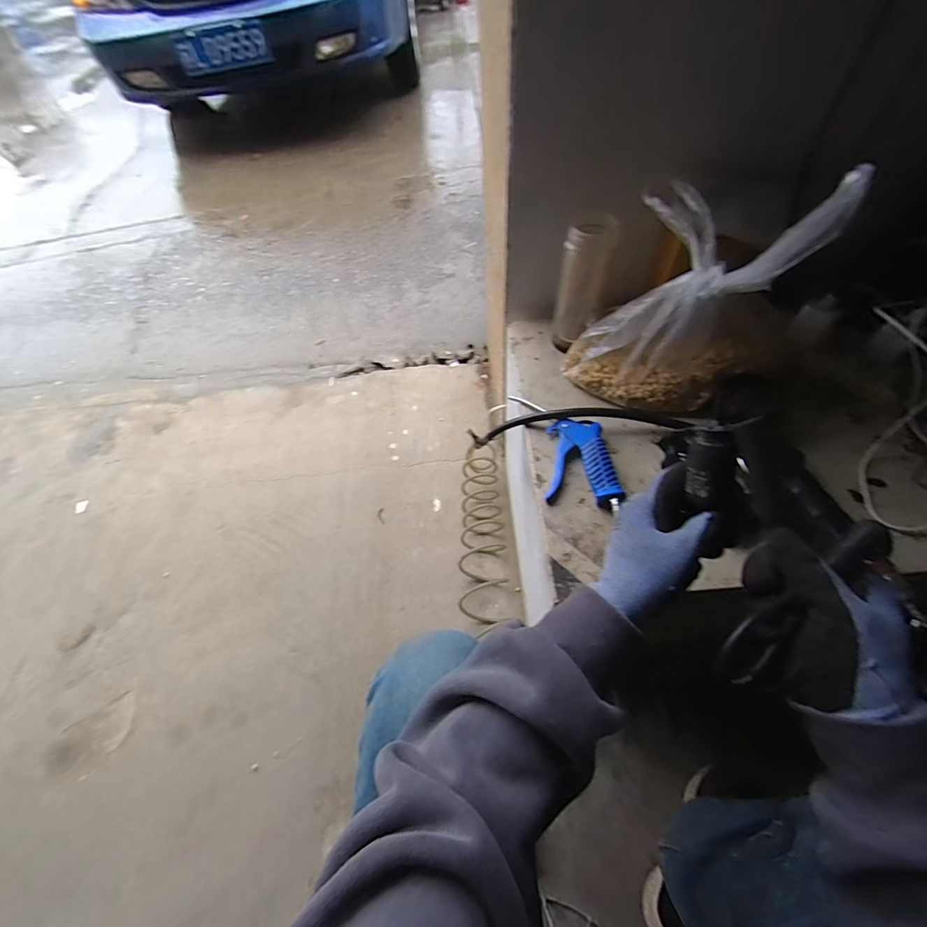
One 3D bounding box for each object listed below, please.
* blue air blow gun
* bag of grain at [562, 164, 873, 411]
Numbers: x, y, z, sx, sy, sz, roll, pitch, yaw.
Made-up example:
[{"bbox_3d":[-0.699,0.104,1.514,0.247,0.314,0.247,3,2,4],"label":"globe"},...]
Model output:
[{"bbox_3d":[0.134,-0.021,0.544,0.092,0.025,0.190,-7,58,0],"label":"blue air blow gun"},{"bbox_3d":[0.283,-0.211,0.502,0.244,0.268,0.191,31,65,21],"label":"bag of grain"}]

